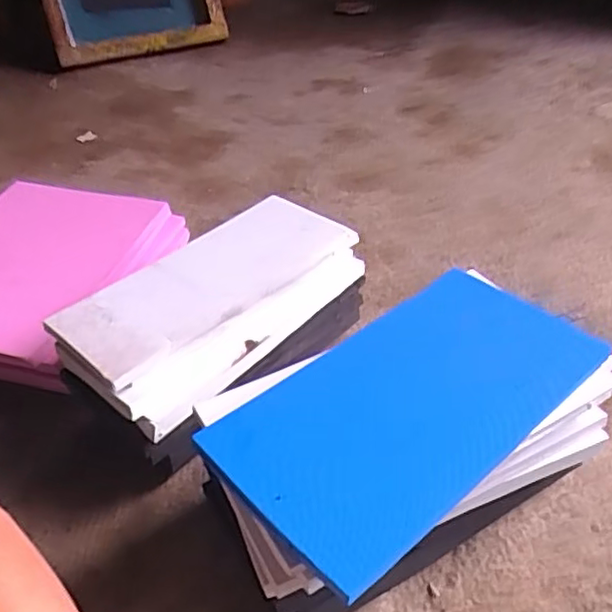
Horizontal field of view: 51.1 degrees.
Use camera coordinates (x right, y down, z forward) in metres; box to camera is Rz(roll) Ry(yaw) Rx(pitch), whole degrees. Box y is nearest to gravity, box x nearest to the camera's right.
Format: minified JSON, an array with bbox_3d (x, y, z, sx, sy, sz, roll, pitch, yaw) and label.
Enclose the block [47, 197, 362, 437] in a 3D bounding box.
[{"bbox_3d":[-0.081,-0.009,0.623,0.145,0.055,0.296,31,51,32],"label":"block"}]

